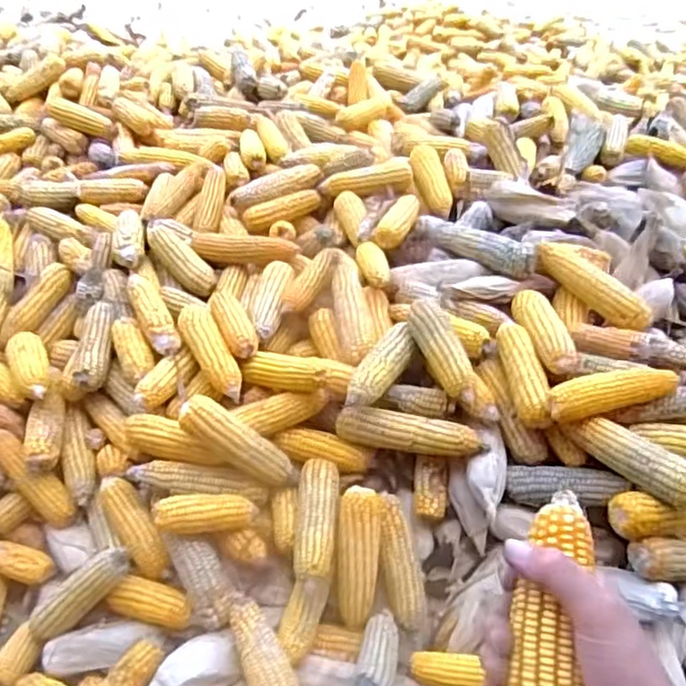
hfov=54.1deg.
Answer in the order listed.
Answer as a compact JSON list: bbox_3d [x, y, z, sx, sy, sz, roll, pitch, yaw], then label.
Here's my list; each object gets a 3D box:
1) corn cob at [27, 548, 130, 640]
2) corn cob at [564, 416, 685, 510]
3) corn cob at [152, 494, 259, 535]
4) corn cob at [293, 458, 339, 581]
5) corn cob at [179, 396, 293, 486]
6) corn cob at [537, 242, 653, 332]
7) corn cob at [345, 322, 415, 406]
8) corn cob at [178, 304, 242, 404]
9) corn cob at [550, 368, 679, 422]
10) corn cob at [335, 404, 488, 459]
[{"bbox_3d":[-0.336,0.322,0.859,0.165,0.044,0.039,-42,42,10],"label":"corn cob"},{"bbox_3d":[0.349,0.135,0.803,0.040,0.046,0.174,-30,48,-32],"label":"corn cob"},{"bbox_3d":[-0.176,0.215,0.848,0.127,0.033,0.039,-2,39,-2],"label":"corn cob"},{"bbox_3d":[-0.034,0.222,0.854,0.055,0.045,0.156,3,39,3],"label":"corn cob"},{"bbox_3d":[-0.135,0.131,0.871,0.173,0.050,0.041,40,38,-17],"label":"corn cob"},{"bbox_3d":[0.368,-0.087,0.988,0.190,0.044,0.054,42,53,19],"label":"corn cob"},{"bbox_3d":[0.051,0.035,0.915,0.052,0.042,0.167,21,44,24],"label":"corn cob"},{"bbox_3d":[-0.191,0.009,0.961,0.050,0.041,0.184,-19,43,-22],"label":"corn cob"},{"bbox_3d":[0.336,0.059,0.842,0.158,0.038,0.046,-12,41,-15],"label":"corn cob"},{"bbox_3d":[0.088,0.119,0.887,0.195,0.041,0.040,12,41,14],"label":"corn cob"}]

